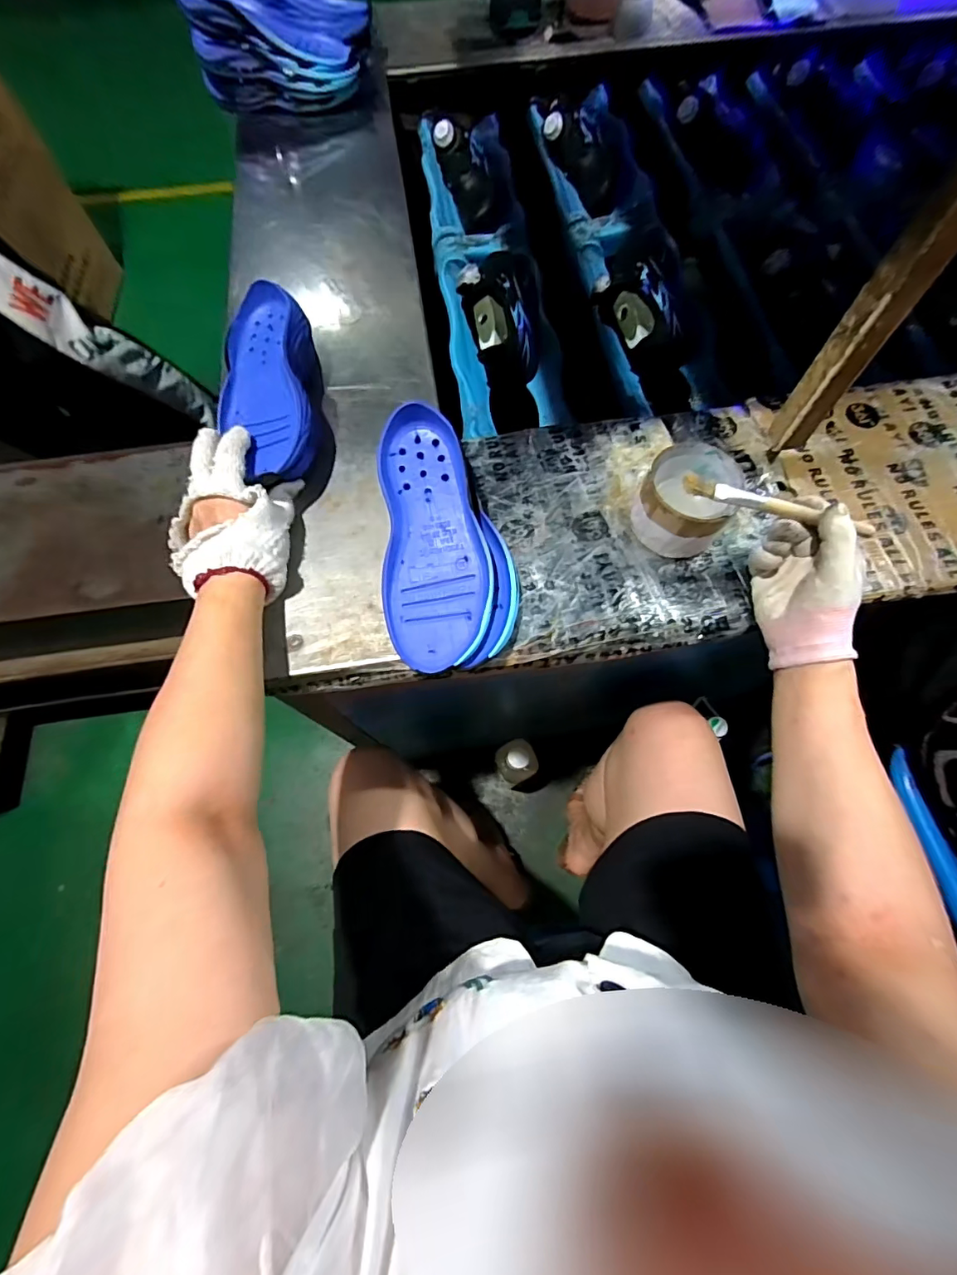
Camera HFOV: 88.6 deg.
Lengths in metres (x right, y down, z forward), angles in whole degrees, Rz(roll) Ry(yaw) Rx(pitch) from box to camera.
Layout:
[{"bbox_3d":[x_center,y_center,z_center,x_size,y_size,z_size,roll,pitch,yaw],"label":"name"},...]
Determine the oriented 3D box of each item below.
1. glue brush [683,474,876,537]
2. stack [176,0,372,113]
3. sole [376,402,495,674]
[{"bbox_3d":[0.220,-0.097,0.362,0.137,0.012,0.012,15,70,2],"label":"glue brush"},{"bbox_3d":[-0.260,-0.800,0.668,0.234,0.119,0.117,-11,69,-4],"label":"stack"},{"bbox_3d":[-0.037,-0.084,0.401,0.088,0.045,0.216,-8,69,-2],"label":"sole"}]

